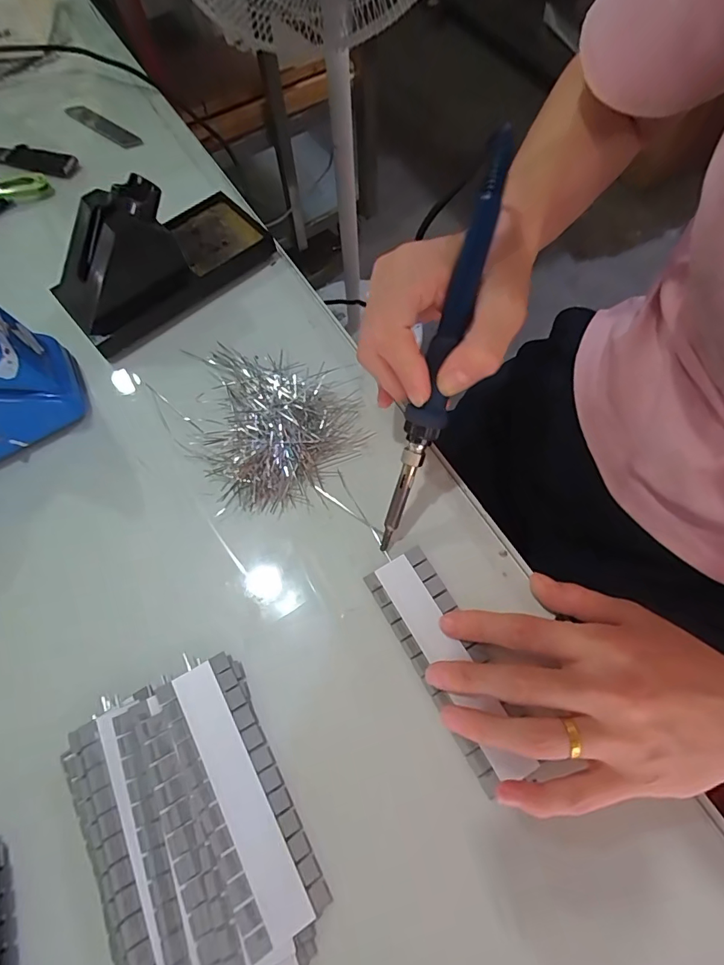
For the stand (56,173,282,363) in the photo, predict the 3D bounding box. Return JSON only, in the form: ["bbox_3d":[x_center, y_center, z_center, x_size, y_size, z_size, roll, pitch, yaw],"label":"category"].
[{"bbox_3d":[-0.154,-0.177,0.342,0.157,0.071,0.075,-39,71,-14],"label":"stand"}]

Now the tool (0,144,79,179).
[{"bbox_3d":[-0.322,-0.307,0.437,0.114,0.013,0.022,16,68,9],"label":"tool"}]

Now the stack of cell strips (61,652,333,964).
[{"bbox_3d":[-0.080,0.165,0.220,0.086,0.019,0.136,-26,68,-9],"label":"stack of cell strips"}]

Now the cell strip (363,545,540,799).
[{"bbox_3d":[0.048,0.096,0.252,0.038,0.005,0.123,-28,68,-8],"label":"cell strip"}]

